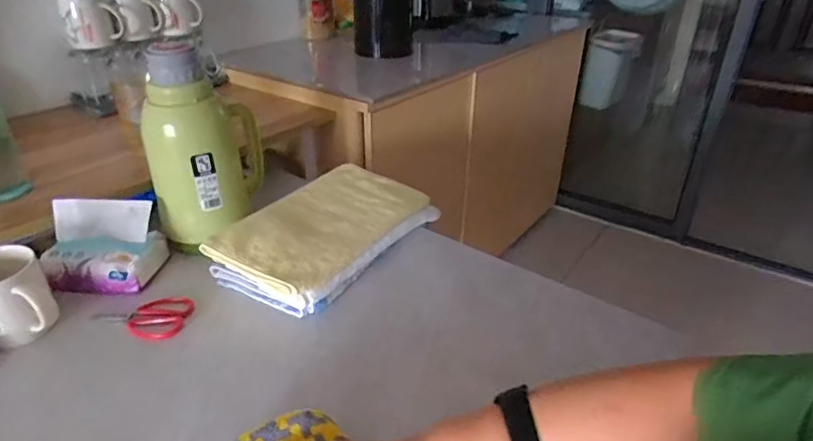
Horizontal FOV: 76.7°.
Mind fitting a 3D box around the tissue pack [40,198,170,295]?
[{"bbox_3d":[-0.410,0.031,0.690,0.133,0.104,0.086,0,30,1],"label":"tissue pack"}]

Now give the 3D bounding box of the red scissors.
[{"bbox_3d":[-0.326,0.118,0.644,0.107,0.015,0.069,5,30,9],"label":"red scissors"}]

